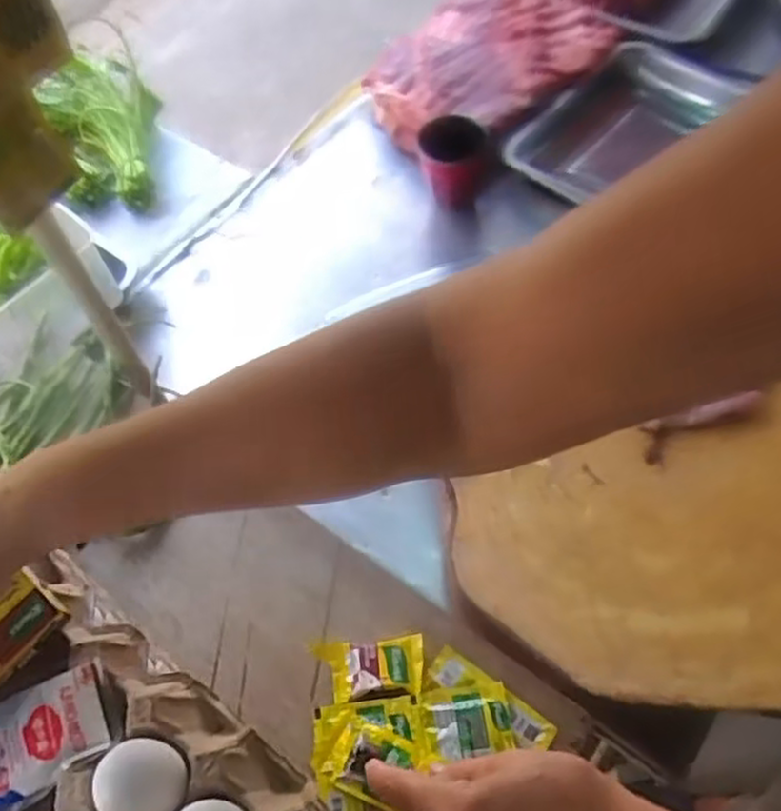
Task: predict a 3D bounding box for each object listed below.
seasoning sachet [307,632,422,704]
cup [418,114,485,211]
[{"bbox_3d":[-0.016,0.178,0.497,0.073,0.011,0.041,-4,58,1],"label":"seasoning sachet"},{"bbox_3d":[0.077,-0.303,0.916,0.078,0.104,0.084,5,59,6],"label":"cup"}]

